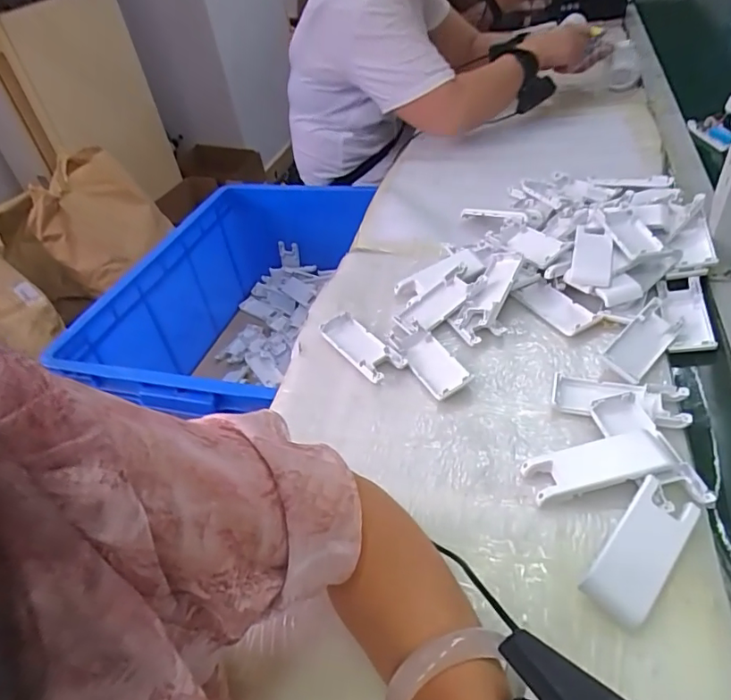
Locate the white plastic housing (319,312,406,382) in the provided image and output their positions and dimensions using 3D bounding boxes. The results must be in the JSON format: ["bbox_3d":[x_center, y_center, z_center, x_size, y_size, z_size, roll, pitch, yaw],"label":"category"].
[{"bbox_3d":[-0.006,-0.004,0.540,0.041,0.012,0.105,-31,47,-23],"label":"white plastic housing"}]

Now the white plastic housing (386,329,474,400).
[{"bbox_3d":[0.060,0.008,0.512,0.038,0.014,0.099,-24,45,-17],"label":"white plastic housing"}]

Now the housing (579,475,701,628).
[{"bbox_3d":[0.183,0.133,0.348,0.039,0.021,0.098,29,53,33],"label":"housing"}]

